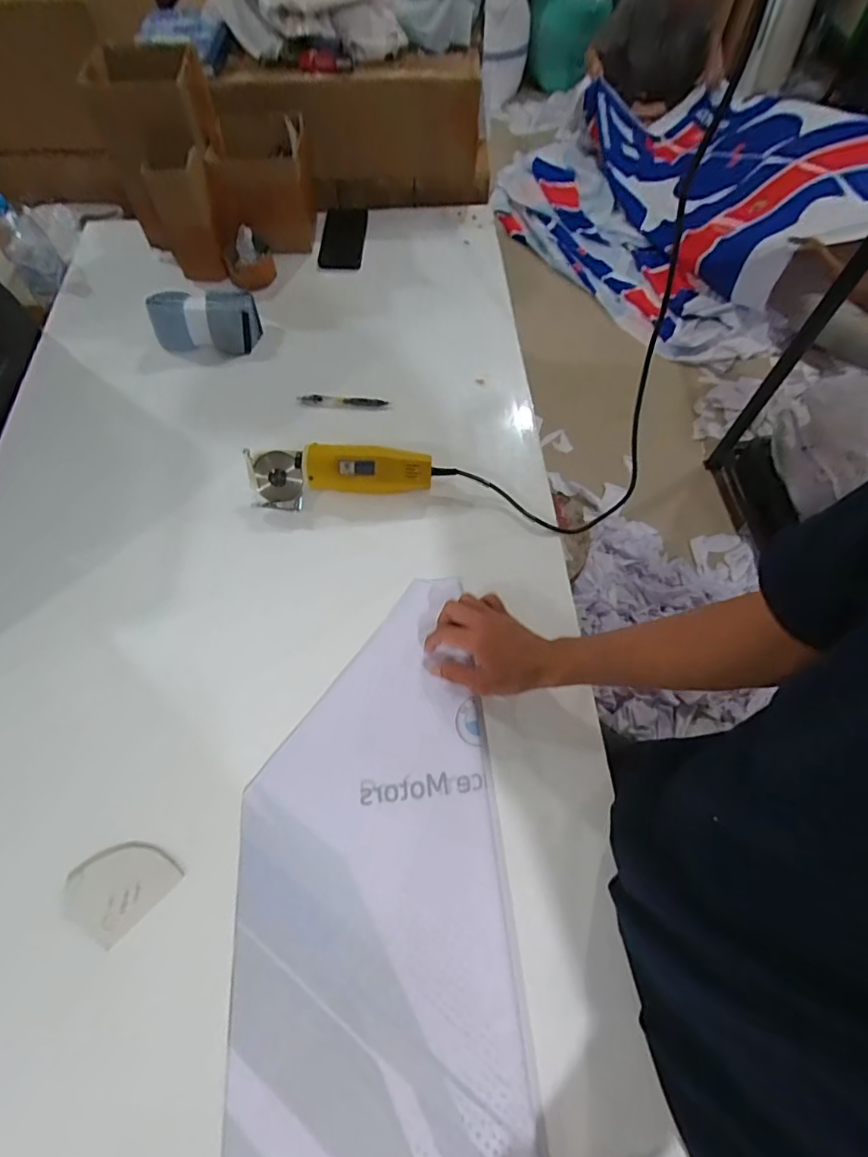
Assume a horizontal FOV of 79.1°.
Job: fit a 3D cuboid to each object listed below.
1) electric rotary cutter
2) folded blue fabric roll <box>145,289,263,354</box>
[{"bbox_3d":[-0.127,-0.139,0.715,0.247,0.059,0.073,-4,63,-3],"label":"electric rotary cutter"},{"bbox_3d":[-0.367,-0.410,0.841,0.160,0.060,0.075,-1,63,-1],"label":"folded blue fabric roll"}]

